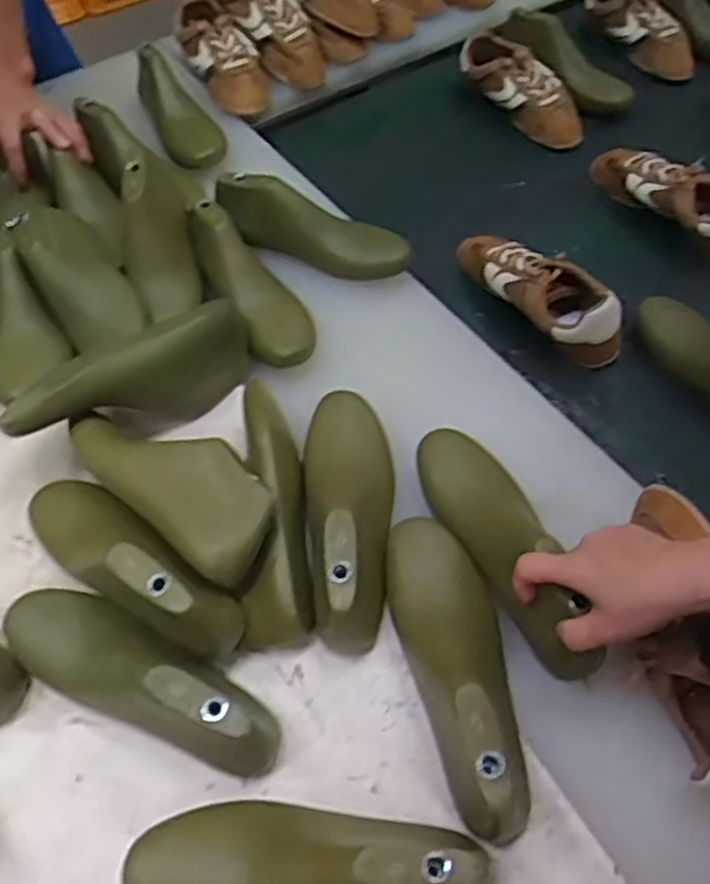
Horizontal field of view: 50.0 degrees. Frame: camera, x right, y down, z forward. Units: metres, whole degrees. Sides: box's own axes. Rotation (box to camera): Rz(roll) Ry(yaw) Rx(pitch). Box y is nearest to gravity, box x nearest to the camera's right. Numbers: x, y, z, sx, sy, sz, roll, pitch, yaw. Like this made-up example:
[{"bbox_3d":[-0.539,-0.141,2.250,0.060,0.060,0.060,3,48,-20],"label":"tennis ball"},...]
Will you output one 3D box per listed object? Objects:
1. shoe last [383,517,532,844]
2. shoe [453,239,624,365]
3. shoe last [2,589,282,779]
[{"bbox_3d":[0.074,0.153,0.546,0.068,0.074,0.223,-13,56,-6],"label":"shoe last"},{"bbox_3d":[0.202,-0.176,0.843,0.085,0.069,0.224,-27,59,-15],"label":"shoe"},{"bbox_3d":[-0.162,0.160,0.546,0.224,0.077,0.067,23,58,18],"label":"shoe last"}]

